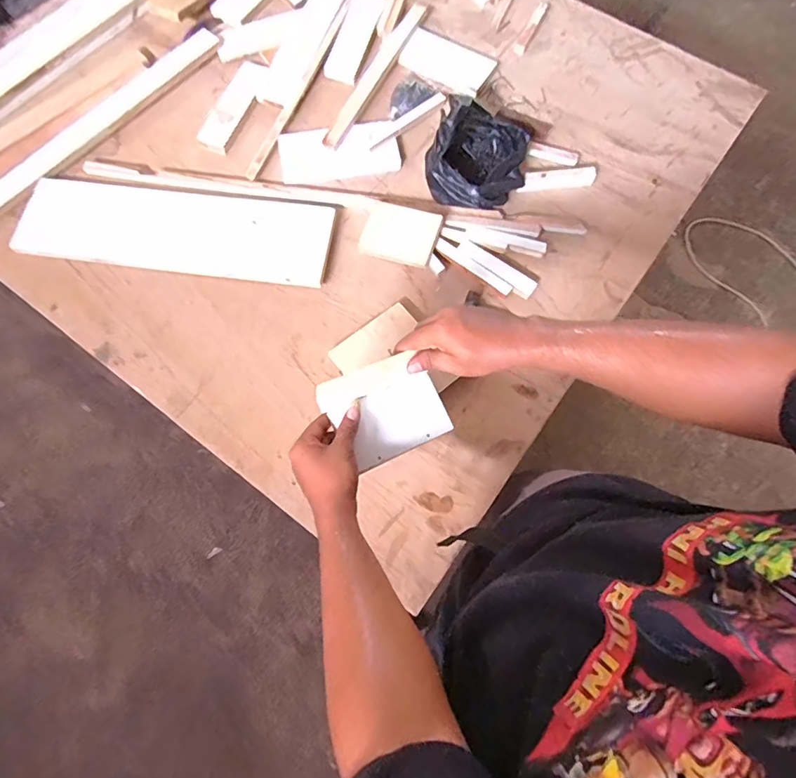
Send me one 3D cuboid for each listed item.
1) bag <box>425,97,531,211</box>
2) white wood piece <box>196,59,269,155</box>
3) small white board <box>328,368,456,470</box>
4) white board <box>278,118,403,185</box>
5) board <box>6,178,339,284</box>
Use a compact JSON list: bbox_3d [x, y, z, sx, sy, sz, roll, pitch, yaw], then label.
[{"bbox_3d":[0.143,-0.417,0.869,0.172,0.085,0.173,14,75,3],"label":"bag"},{"bbox_3d":[-0.323,-0.566,0.962,0.069,0.014,0.230,20,75,5],"label":"white wood piece"},{"bbox_3d":[-0.005,0.037,0.622,0.138,0.010,0.089,-23,83,-21],"label":"small white board"},{"bbox_3d":[-0.106,-0.443,0.907,0.222,0.021,0.109,-10,75,-3],"label":"white board"},{"bbox_3d":[-0.385,-0.281,0.856,0.540,0.021,0.158,7,74,1],"label":"board"}]

